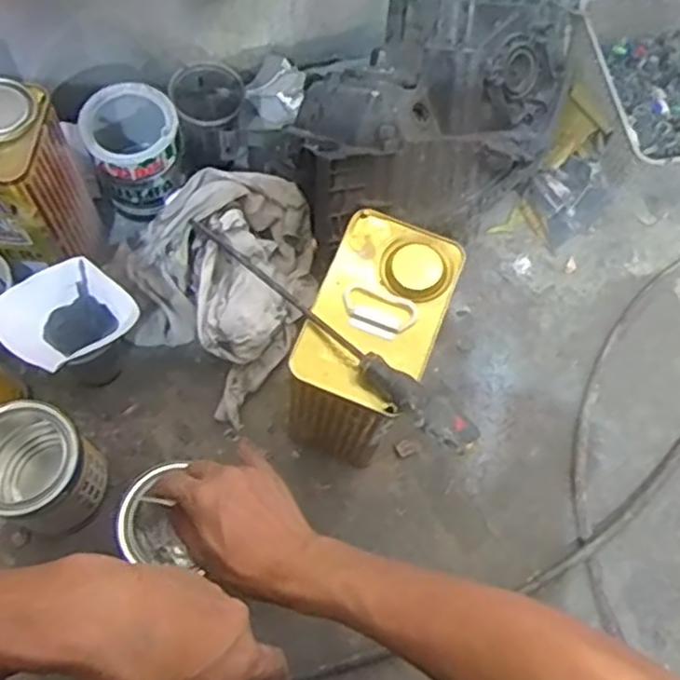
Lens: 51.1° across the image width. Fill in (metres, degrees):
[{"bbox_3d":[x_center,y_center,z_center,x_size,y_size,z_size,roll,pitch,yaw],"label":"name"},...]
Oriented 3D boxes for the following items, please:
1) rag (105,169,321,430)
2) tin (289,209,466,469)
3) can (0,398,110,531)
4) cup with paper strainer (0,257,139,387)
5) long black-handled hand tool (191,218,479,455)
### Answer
[{"bbox_3d":[-0.135,-0.077,0.812,0.224,0.090,0.244,36,71,11],"label":"rag"},{"bbox_3d":[0.027,0.018,0.707,0.106,0.253,0.174,23,70,6],"label":"tin"},{"bbox_3d":[-0.295,0.128,0.699,0.108,0.133,0.099,1,69,-2],"label":"can"},{"bbox_3d":[-0.268,-0.002,0.740,0.114,0.145,0.098,-39,75,-16],"label":"cup with paper strainer"},{"bbox_3d":[-0.012,-0.014,0.575,0.298,0.042,0.026,42,73,13],"label":"long black-handled hand tool"}]

